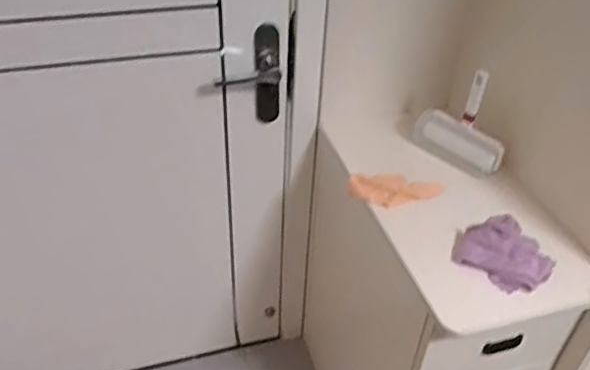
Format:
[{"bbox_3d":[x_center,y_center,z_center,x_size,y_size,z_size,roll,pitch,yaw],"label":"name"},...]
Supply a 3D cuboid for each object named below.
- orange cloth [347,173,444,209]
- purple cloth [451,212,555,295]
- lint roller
[{"bbox_3d":[0.189,0.011,1.073,0.171,0.014,0.079,10,54,12],"label":"orange cloth"},{"bbox_3d":[0.354,0.111,0.934,0.144,0.058,0.124,33,48,32],"label":"purple cloth"},{"bbox_3d":[0.319,-0.127,1.090,0.194,0.163,0.062,30,46,30],"label":"lint roller"}]

